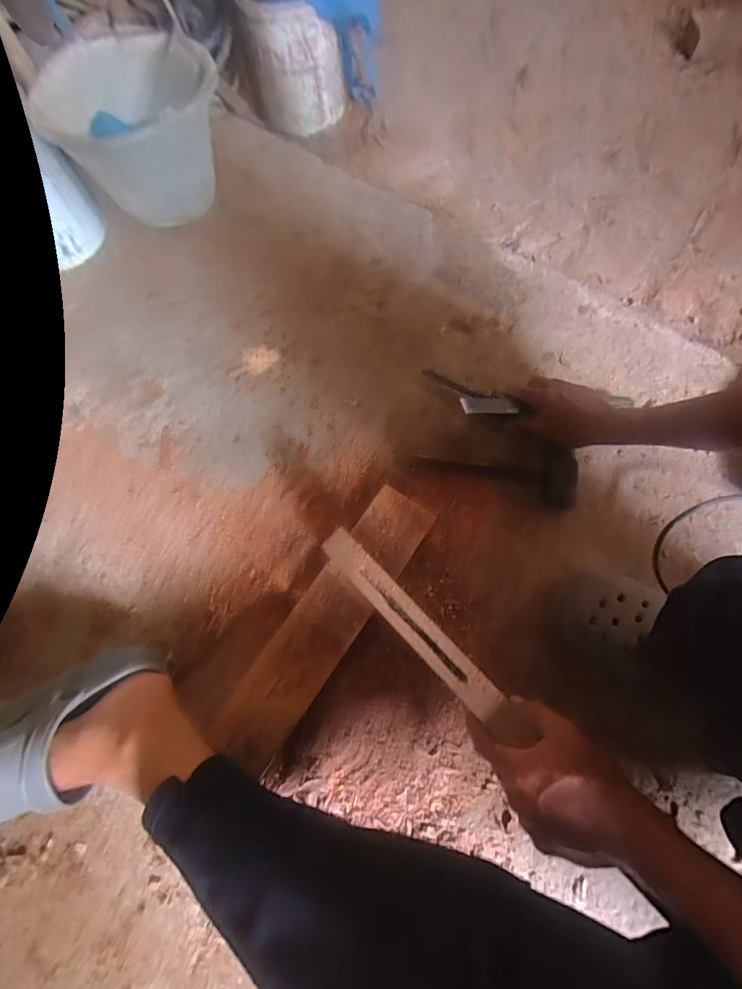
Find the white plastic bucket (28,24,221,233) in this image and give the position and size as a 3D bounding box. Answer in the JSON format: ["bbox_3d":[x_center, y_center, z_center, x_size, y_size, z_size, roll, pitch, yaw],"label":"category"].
[{"bbox_3d":[-0.362,-0.590,0.691,0.220,0.179,0.240,-1,73,2],"label":"white plastic bucket"}]

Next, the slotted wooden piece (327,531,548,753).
[{"bbox_3d":[0.036,0.119,0.407,0.033,0.011,0.218,-43,74,-10],"label":"slotted wooden piece"}]

